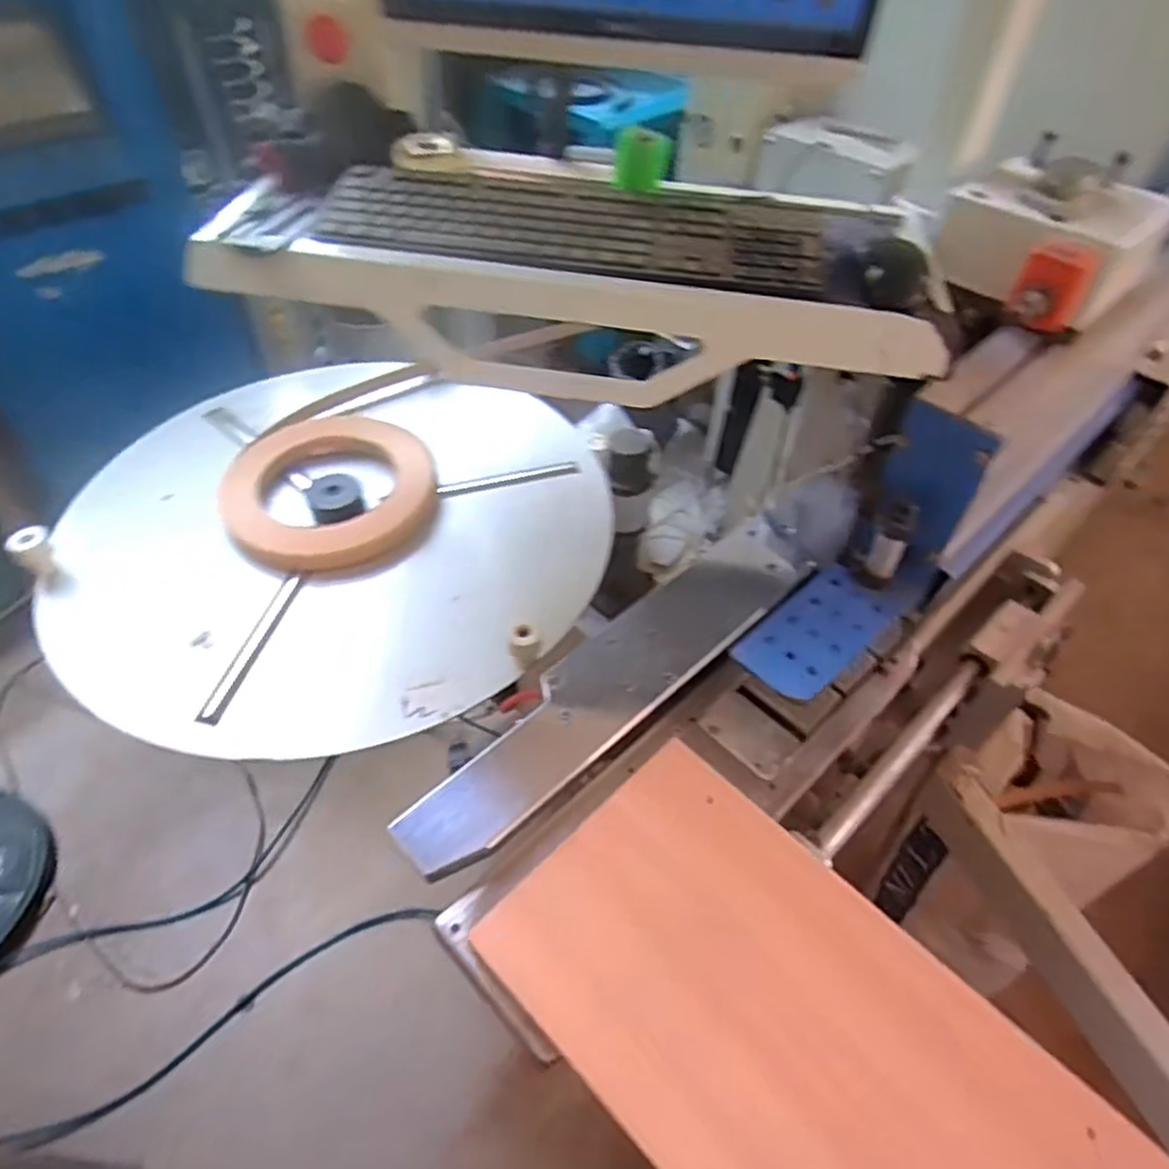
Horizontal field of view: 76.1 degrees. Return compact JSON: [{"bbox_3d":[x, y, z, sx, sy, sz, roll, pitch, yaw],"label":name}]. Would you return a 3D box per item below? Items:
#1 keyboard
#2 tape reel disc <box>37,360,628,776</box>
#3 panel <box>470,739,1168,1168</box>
[{"bbox_3d":[-0.007,-0.320,0.667,0.433,0.024,0.143,8,49,4],"label":"keyboard"},{"bbox_3d":[-0.302,-0.076,0.942,0.640,0.085,0.635,1,49,-2],"label":"tape reel disc"},{"bbox_3d":[0.261,0.401,0.445,0.725,0.025,0.231,38,64,25],"label":"panel"}]

